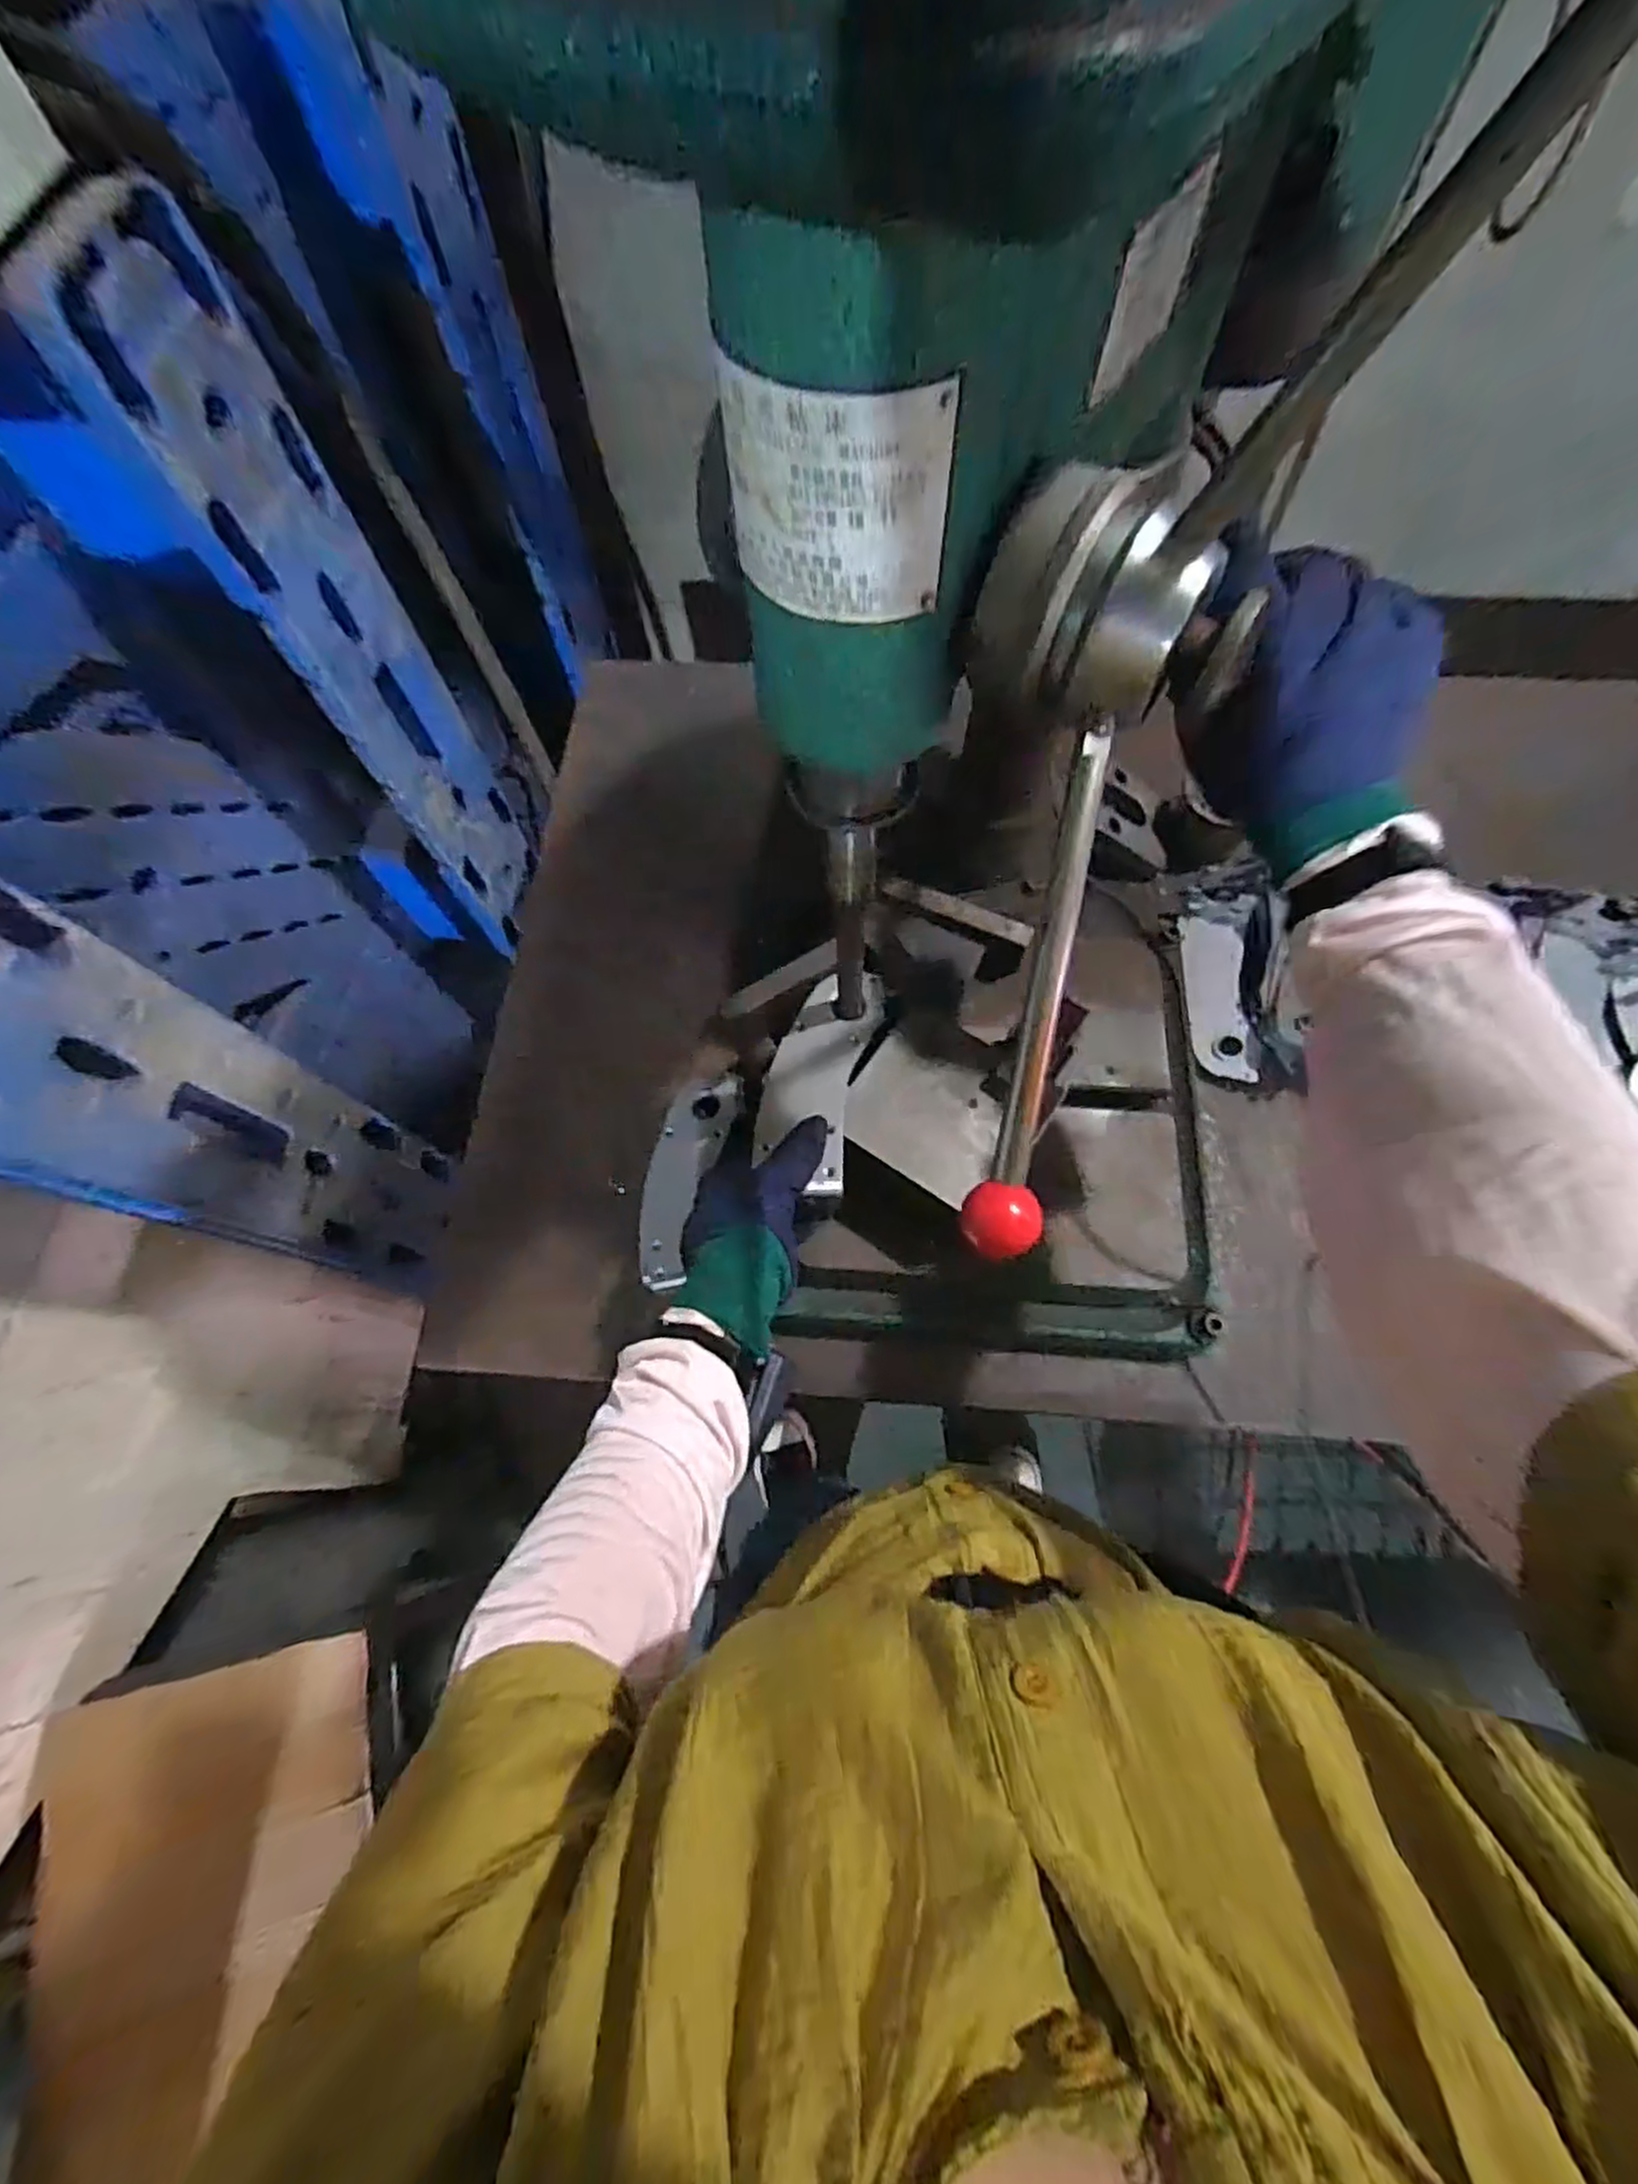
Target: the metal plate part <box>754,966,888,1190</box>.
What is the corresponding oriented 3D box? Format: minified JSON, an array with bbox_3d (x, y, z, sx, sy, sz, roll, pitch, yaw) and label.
[{"bbox_3d":[0.001,-0.012,0.554,0.069,0.012,0.162,14,70,8],"label":"metal plate part"}]

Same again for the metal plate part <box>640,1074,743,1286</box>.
[{"bbox_3d":[-0.112,0.067,0.642,0.060,0.007,0.180,18,71,-2],"label":"metal plate part"}]

